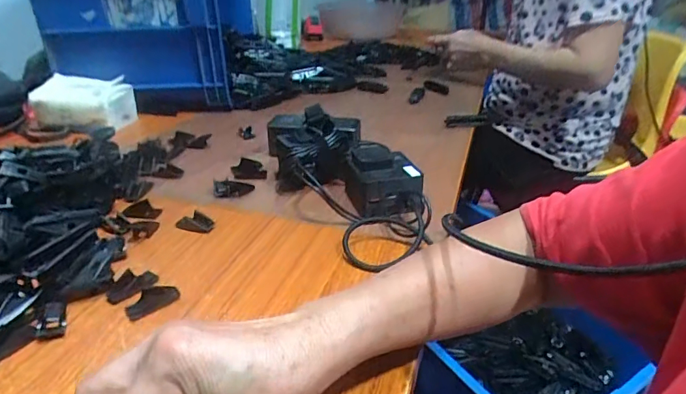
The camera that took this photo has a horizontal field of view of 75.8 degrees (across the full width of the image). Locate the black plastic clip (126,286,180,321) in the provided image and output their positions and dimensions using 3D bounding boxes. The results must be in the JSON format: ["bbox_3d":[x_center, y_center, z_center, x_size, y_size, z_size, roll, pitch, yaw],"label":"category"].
[{"bbox_3d":[-0.157,0.084,0.363,0.041,0.010,0.020,-23,36,-37],"label":"black plastic clip"}]

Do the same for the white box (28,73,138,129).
[{"bbox_3d":[-0.458,-0.166,0.766,0.149,0.065,0.107,3,29,4],"label":"white box"}]

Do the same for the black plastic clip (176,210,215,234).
[{"bbox_3d":[-0.156,0.027,0.467,0.041,0.009,0.023,14,31,24],"label":"black plastic clip"}]

